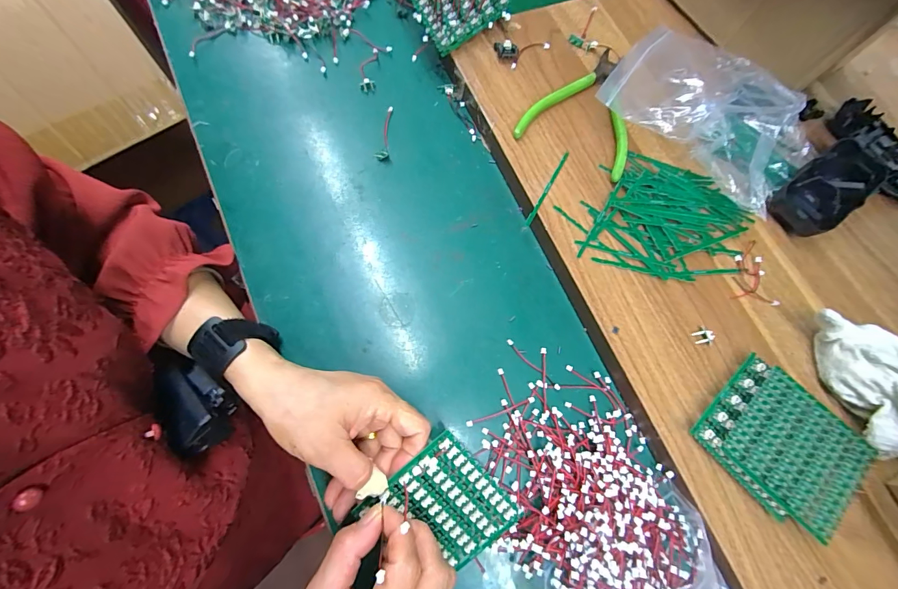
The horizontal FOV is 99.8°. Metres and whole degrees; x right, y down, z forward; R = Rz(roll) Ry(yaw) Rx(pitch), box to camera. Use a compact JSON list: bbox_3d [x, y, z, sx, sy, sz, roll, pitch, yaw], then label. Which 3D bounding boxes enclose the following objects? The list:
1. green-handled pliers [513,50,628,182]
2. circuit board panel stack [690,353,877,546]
[{"bbox_3d":[0.135,-0.183,0.359,0.105,0.019,0.134,25,78,8],"label":"green-handled pliers"},{"bbox_3d":[0.243,0.110,0.276,0.083,0.023,0.098,-42,78,-9],"label":"circuit board panel stack"}]

